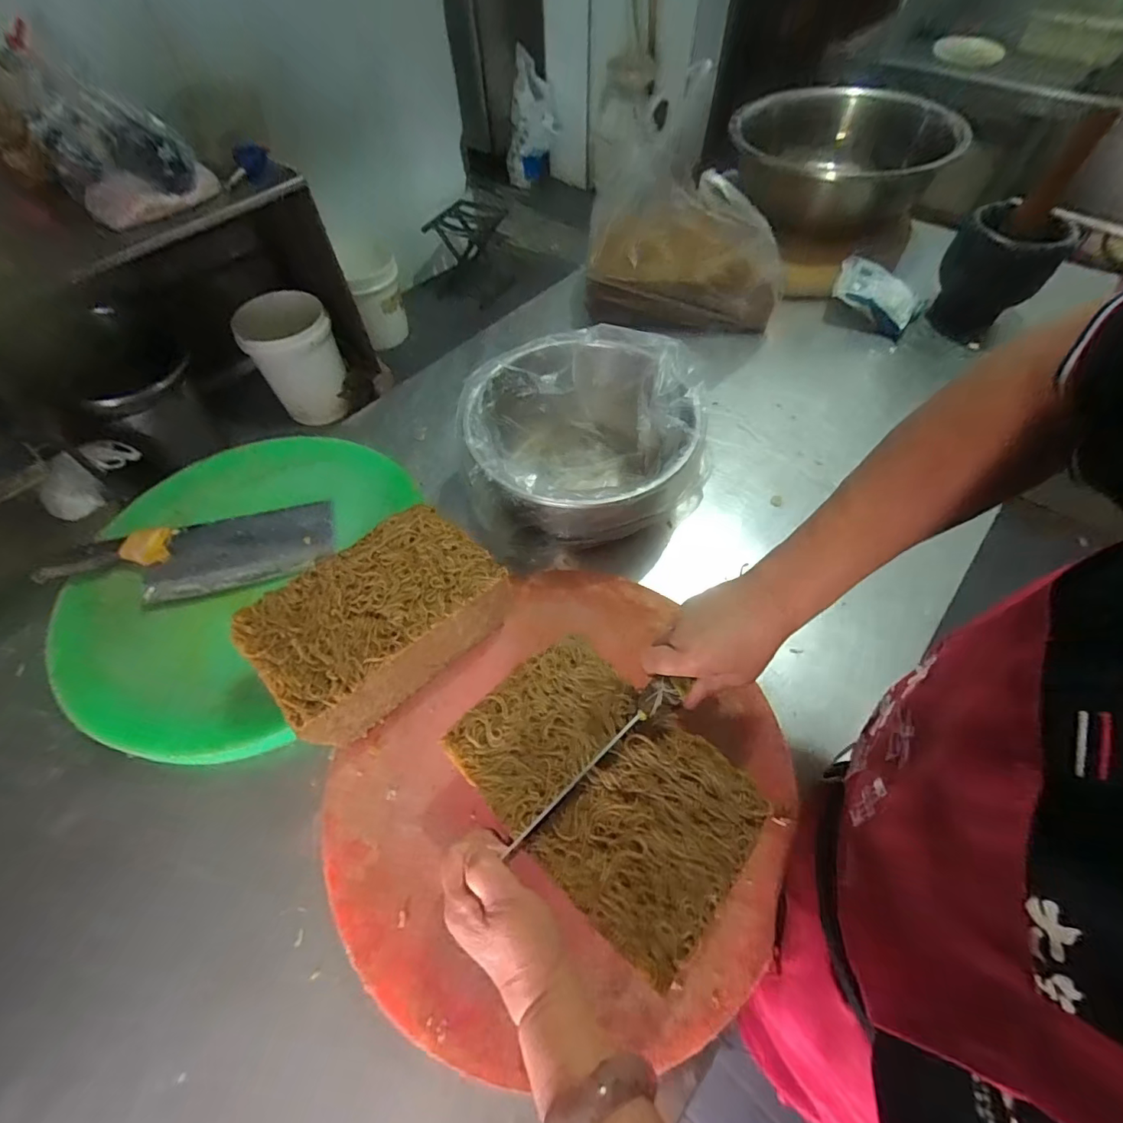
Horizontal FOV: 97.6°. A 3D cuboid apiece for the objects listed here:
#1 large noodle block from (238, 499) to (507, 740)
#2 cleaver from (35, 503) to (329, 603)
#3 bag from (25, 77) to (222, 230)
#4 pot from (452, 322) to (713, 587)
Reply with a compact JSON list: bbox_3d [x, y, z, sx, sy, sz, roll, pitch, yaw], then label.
[{"bbox_3d":[-0.174,0.053,0.486,0.216,0.078,0.138,-37,64,-19],"label":"large noodle block"},{"bbox_3d":[-0.430,-0.007,0.582,0.295,0.033,0.106,-15,58,-7],"label":"cleaver"},{"bbox_3d":[-1.018,-0.954,1.151,0.282,0.225,0.134,-40,65,-21],"label":"bag"},{"bbox_3d":[0.028,-0.149,0.621,0.265,0.144,0.272,-1,58,1],"label":"pot"}]

